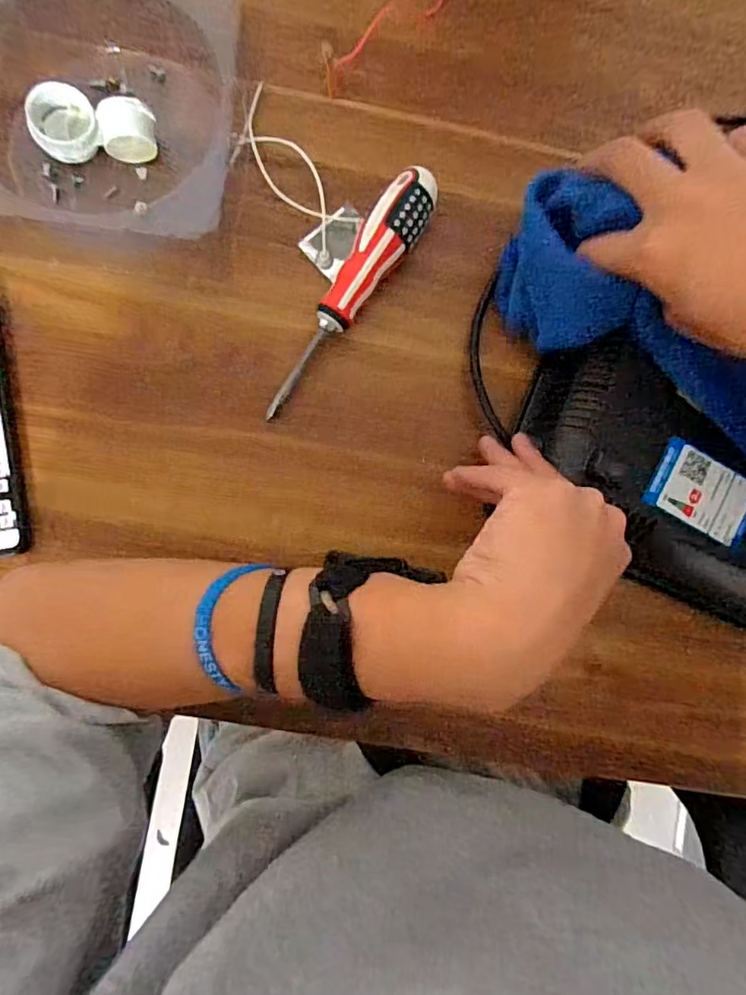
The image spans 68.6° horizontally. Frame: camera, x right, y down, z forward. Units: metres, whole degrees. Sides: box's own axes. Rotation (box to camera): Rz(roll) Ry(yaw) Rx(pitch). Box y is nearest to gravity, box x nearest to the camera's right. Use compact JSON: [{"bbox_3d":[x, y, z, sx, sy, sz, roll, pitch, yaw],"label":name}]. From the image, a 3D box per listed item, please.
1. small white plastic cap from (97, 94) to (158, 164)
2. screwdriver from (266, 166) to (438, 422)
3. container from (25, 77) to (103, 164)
[{"bbox_3d":[-0.157,-0.234,0.352,0.034,0.033,0.025,1,85,-6],"label":"small white plastic cap"},{"bbox_3d":[-0.014,-0.129,0.353,0.032,0.038,0.179,31,84,-2],"label":"screwdriver"},{"bbox_3d":[-0.200,-0.241,0.353,0.040,0.020,0.047,-28,88,-7],"label":"container"}]

